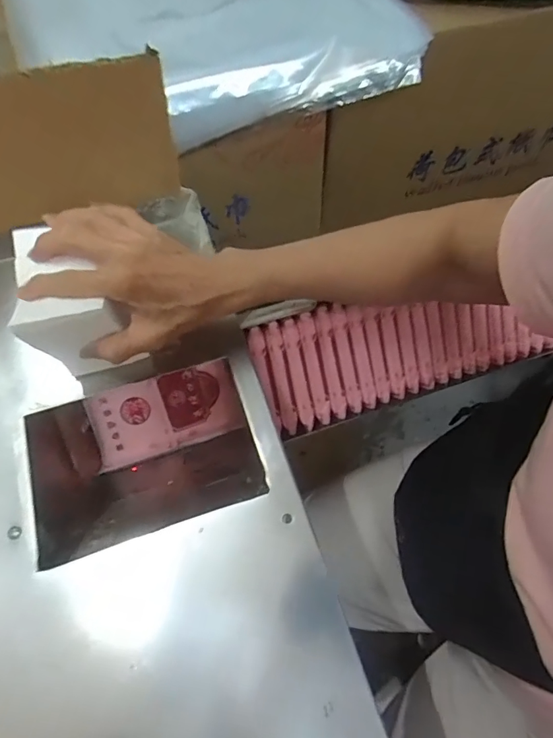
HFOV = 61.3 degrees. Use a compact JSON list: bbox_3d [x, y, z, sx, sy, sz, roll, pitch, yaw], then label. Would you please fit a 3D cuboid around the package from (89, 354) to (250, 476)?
[{"bbox_3d":[-0.121,0.049,0.516,0.159,0.009,0.086,-16,102,-12],"label":"package"}]

